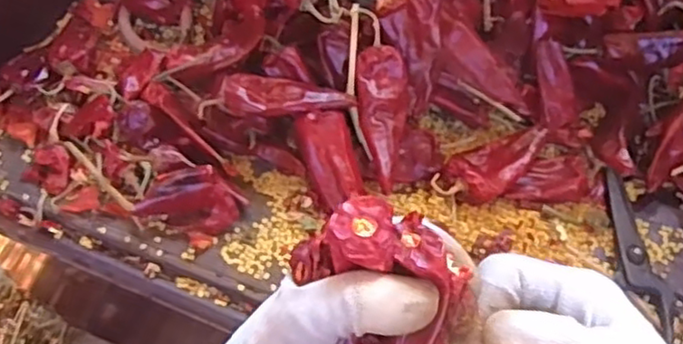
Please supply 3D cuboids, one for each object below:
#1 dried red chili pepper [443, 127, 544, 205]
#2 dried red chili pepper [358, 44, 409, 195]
[{"bbox_3d":[0.106,-0.008,0.439,0.073,0.015,0.038,-30,64,-21],"label":"dried red chili pepper"},{"bbox_3d":[0.029,-0.035,0.429,0.032,0.018,0.093,0,79,-4],"label":"dried red chili pepper"}]

